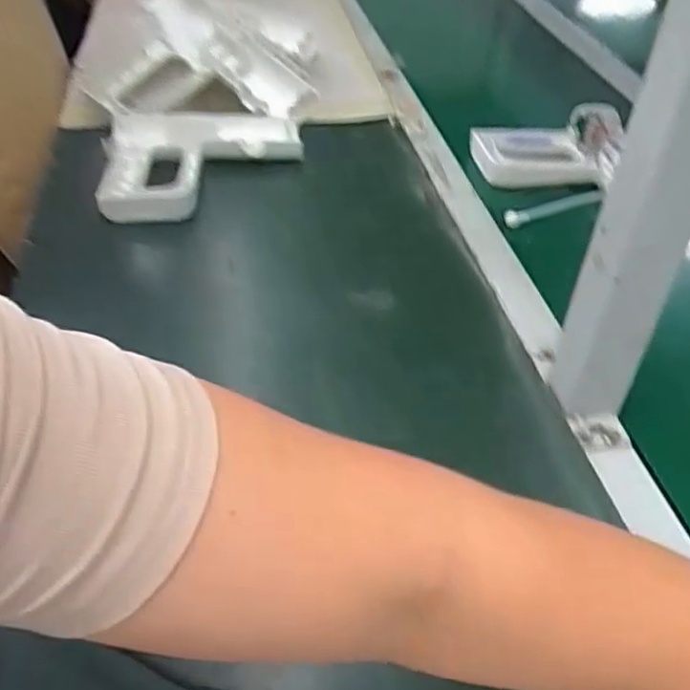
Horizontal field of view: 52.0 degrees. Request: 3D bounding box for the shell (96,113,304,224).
[{"bbox_3d":[-0.143,-0.184,0.716,0.195,0.029,0.181,0,41,-7],"label":"shell"}]

